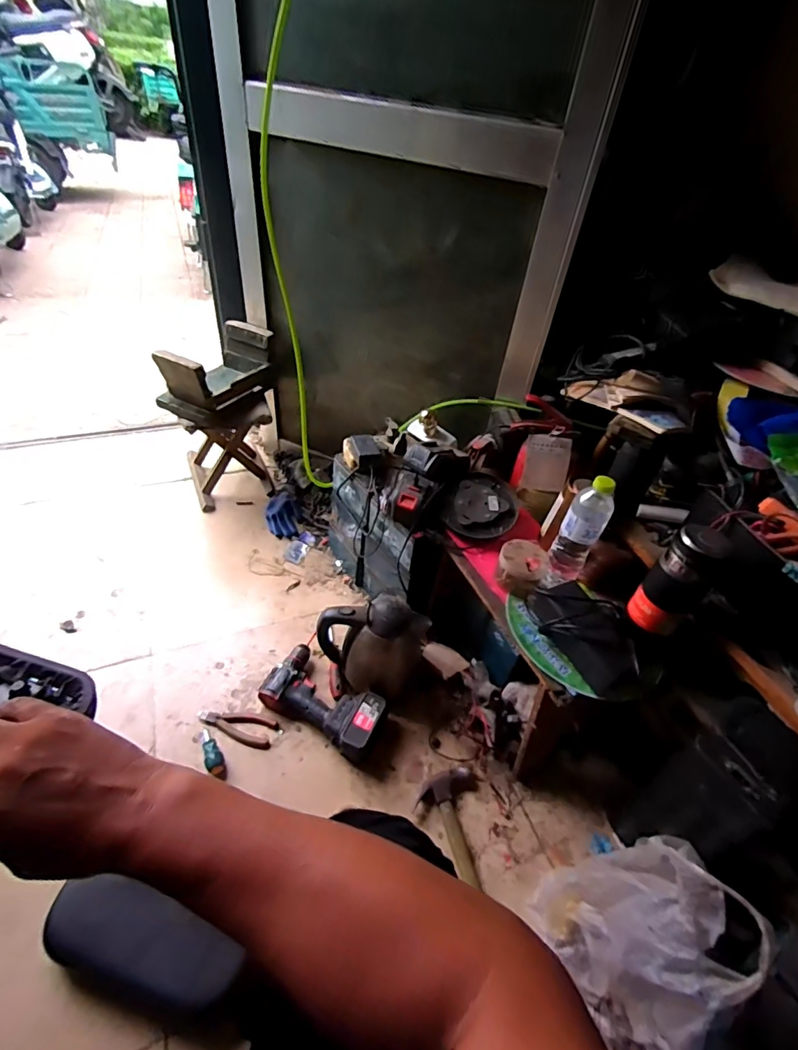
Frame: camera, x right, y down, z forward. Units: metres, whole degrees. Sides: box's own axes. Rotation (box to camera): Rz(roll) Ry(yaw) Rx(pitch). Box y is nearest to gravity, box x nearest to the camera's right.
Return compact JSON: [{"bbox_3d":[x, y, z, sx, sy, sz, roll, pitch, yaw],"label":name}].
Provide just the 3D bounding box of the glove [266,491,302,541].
[{"bbox_3d":[-0.322,-0.035,1.349,0.090,0.033,0.181,-12,48,-20],"label":"glove"}]

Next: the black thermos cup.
[{"bbox_3d":[0.412,0.085,0.719,0.077,0.169,0.072,4,44,-4],"label":"black thermos cup"}]

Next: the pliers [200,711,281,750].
[{"bbox_3d":[-0.313,0.384,0.932,0.154,0.010,0.057,14,44,6],"label":"pliers"}]

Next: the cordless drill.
[{"bbox_3d":[-0.143,0.337,0.954,0.240,0.075,0.142,24,46,16],"label":"cordless drill"}]

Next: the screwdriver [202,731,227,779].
[{"bbox_3d":[-0.340,0.416,0.884,0.030,0.026,0.100,-20,50,-25],"label":"screwdriver"}]

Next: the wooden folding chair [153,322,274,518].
[{"bbox_3d":[-0.472,-0.285,1.309,0.265,0.417,0.292,-4,45,-12],"label":"wooden folding chair"}]

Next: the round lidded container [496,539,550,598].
[{"bbox_3d":[0.218,0.076,0.862,0.084,0.067,0.074,18,45,10],"label":"round lidded container"}]

